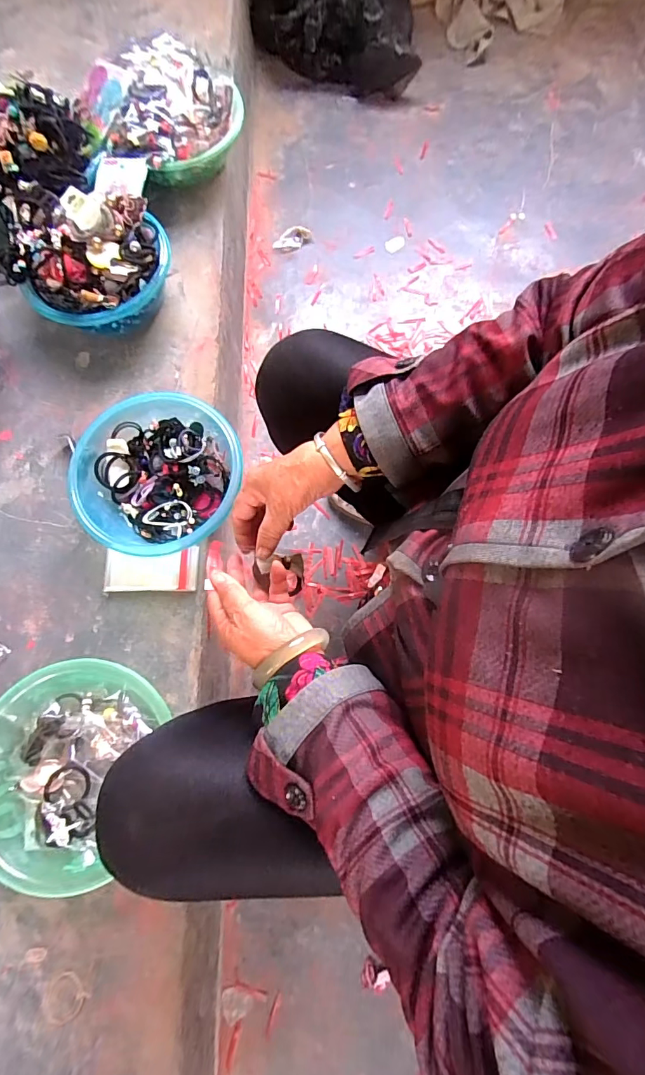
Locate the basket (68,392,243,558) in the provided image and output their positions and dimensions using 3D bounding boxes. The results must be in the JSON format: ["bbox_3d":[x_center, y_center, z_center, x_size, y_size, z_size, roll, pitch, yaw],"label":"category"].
[{"bbox_3d":[-0.222,-0.084,0.627,0.220,0.080,0.219,0,76,1],"label":"basket"}]

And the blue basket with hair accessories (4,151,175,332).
[{"bbox_3d":[-0.353,-0.426,0.690,0.224,0.130,0.230,-11,76,-2],"label":"blue basket with hair accessories"}]

